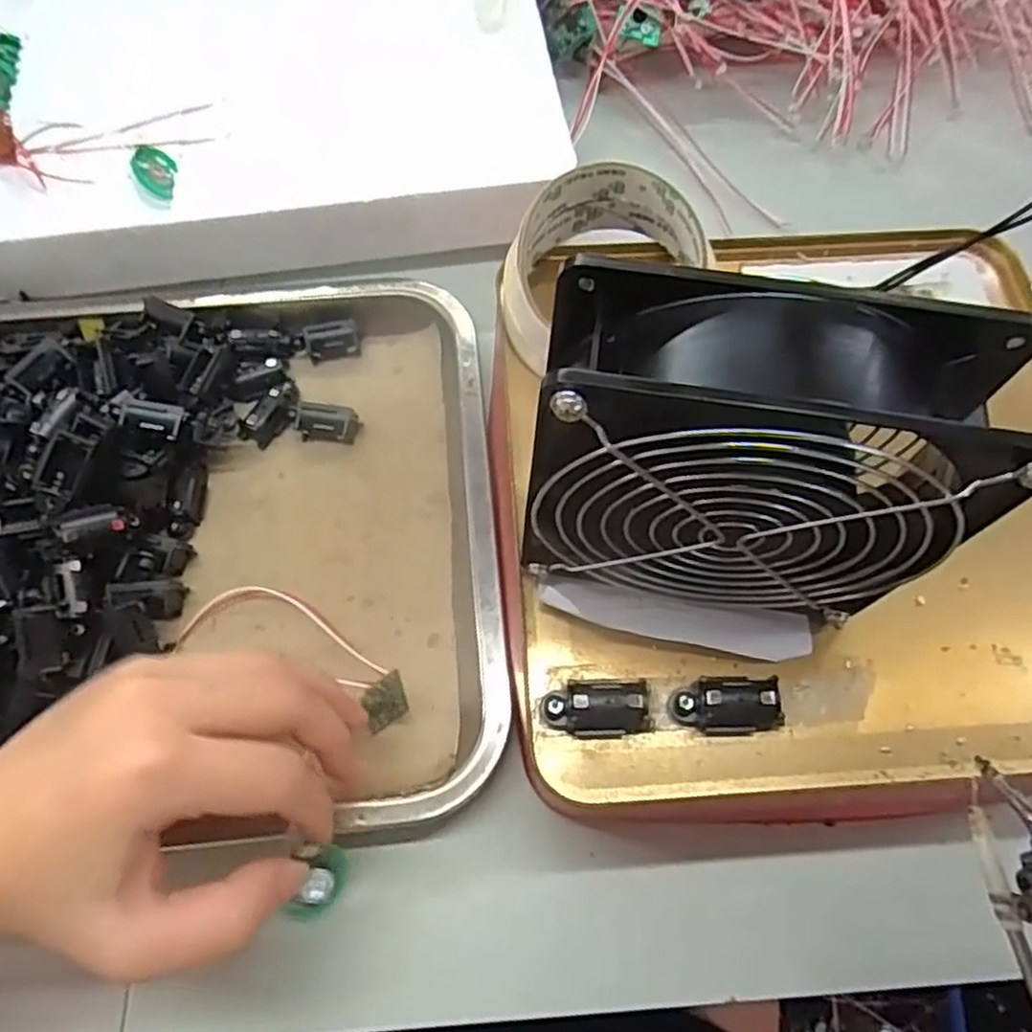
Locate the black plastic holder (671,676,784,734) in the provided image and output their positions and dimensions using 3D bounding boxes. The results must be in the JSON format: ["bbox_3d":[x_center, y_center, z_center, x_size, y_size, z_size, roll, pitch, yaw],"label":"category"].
[{"bbox_3d":[0.070,0.062,0.246,0.033,0.015,0.018,1,61,-2],"label":"black plastic holder"}]

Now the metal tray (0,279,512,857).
[{"bbox_3d":[-0.184,0.005,0.317,0.346,0.050,0.263,-4,66,-3],"label":"metal tray"}]

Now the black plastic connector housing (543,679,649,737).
[{"bbox_3d":[0.028,0.062,0.245,0.036,0.015,0.018,-2,66,-2],"label":"black plastic connector housing"}]

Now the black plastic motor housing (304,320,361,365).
[{"bbox_3d":[-0.094,-0.089,0.377,0.026,0.017,0.011,-12,67,-7],"label":"black plastic motor housing"}]

